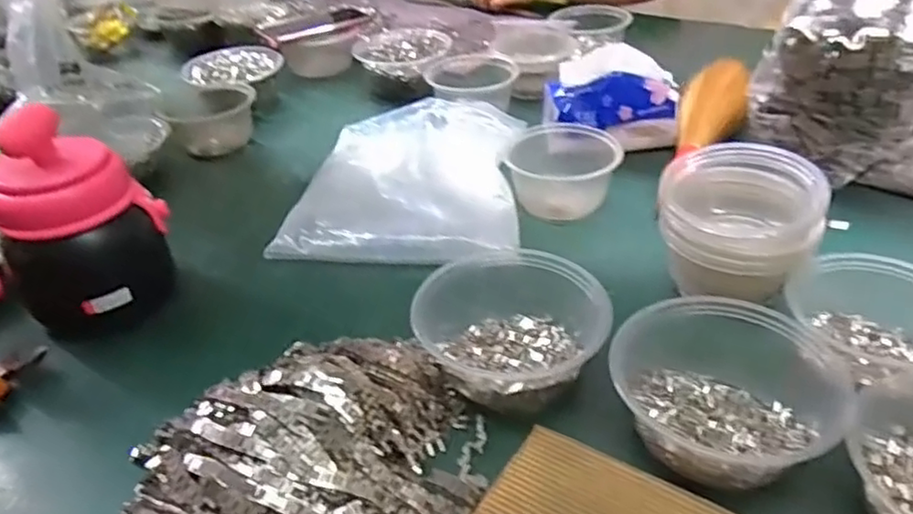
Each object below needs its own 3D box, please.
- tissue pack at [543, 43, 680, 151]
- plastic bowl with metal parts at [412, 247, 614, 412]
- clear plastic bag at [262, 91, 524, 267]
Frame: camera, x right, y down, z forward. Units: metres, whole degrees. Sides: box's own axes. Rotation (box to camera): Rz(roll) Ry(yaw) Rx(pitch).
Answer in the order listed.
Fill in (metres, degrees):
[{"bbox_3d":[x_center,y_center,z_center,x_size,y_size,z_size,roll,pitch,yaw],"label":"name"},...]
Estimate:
[{"bbox_3d":[0.173,-0.179,0.745,0.149,0.106,0.059,6,38,13],"label":"tissue pack"},{"bbox_3d":[0.043,0.047,0.486,0.127,0.053,0.112,19,43,28],"label":"plastic bowl with metal parts"},{"bbox_3d":[-0.046,-0.093,0.703,0.229,0.033,0.264,2,37,9],"label":"clear plastic bag"}]

